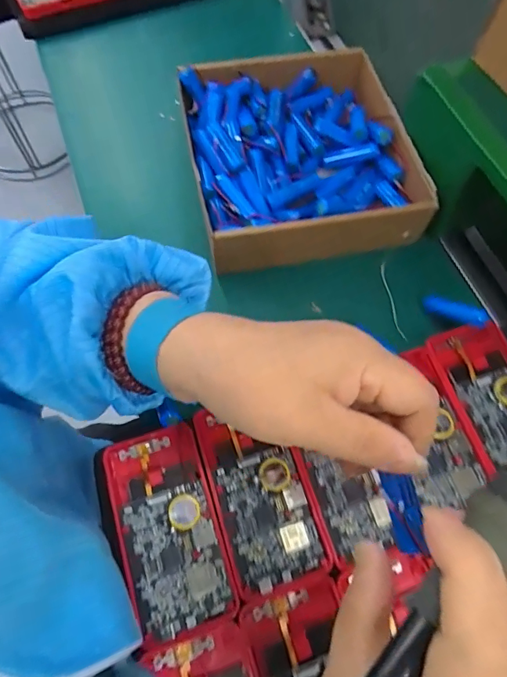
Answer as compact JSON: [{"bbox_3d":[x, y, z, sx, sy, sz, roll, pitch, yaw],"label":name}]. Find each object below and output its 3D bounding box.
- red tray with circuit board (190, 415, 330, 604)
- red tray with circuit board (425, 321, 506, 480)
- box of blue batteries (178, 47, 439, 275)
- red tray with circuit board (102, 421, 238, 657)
[{"bbox_3d":[0.004,0.103,0.301,0.058,0.009,0.118,-16,67,-9],"label":"red tray with circuit board"},{"bbox_3d":[0.181,0.047,0.330,0.064,0.013,0.124,-15,67,-9],"label":"red tray with circuit board"},{"bbox_3d":[0.040,-0.170,0.414,0.196,0.049,0.205,-9,66,-6],"label":"box of blue batteries"},{"bbox_3d":[-0.055,0.121,0.287,0.062,0.009,0.122,-17,67,-9],"label":"red tray with circuit board"}]

